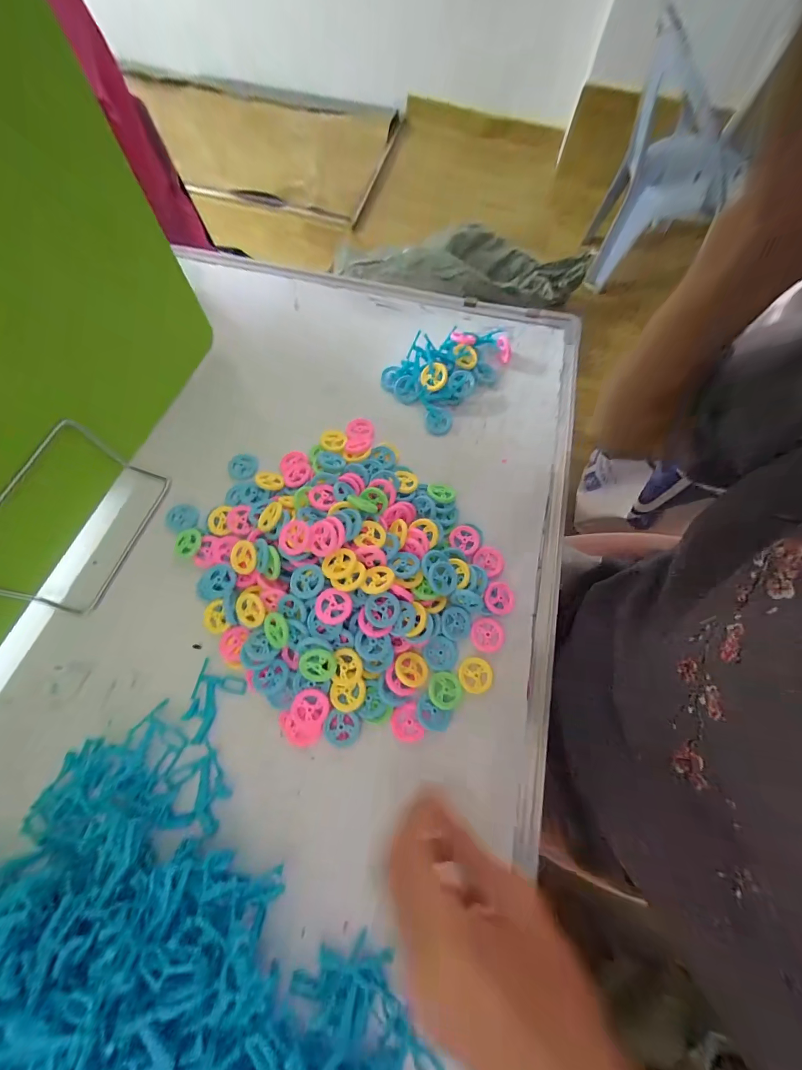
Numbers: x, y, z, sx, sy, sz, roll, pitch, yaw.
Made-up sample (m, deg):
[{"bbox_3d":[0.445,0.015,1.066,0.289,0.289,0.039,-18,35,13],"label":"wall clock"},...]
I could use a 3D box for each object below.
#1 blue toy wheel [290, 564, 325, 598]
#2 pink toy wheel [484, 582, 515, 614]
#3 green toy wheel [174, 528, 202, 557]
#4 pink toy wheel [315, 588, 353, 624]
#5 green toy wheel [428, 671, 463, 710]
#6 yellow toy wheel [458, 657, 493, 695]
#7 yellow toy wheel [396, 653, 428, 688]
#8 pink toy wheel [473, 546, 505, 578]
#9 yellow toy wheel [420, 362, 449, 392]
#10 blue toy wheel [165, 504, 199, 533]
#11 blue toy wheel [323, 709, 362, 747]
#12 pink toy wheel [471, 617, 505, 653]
[{"bbox_3d":[-0.079,0.039,0.308,0.028,0.005,0.030,0,69,0],"label":"blue toy wheel"},{"bbox_3d":[0.091,0.058,0.336,0.028,0.008,0.028,0,69,0],"label":"pink toy wheel"},{"bbox_3d":[-0.204,0.007,0.352,0.025,0.007,0.027,0,69,0],"label":"green toy wheel"},{"bbox_3d":[-0.054,0.058,0.296,0.029,0.004,0.028,0,69,0],"label":"pink toy wheel"},{"bbox_3d":[0.038,0.131,0.310,0.029,0.004,0.029,0,69,0],"label":"green toy wheel"},{"bbox_3d":[0.065,0.121,0.318,0.029,0.004,0.029,6,70,3],"label":"yellow toy wheel"},{"bbox_3d":[0.010,0.115,0.313,0.029,0.004,0.029,12,50,-15],"label":"yellow toy wheel"},{"bbox_3d":[0.086,0.024,0.354,0.030,0.008,0.026,38,74,13],"label":"pink toy wheel"},{"bbox_3d":[0.037,-0.176,0.408,0.030,0.010,0.028,1,93,16],"label":"yellow toy wheel"},{"bbox_3d":[-0.218,-0.017,0.365,0.033,0.004,0.030,0,69,0],"label":"blue toy wheel"},{"bbox_3d":[-0.048,0.157,0.297,0.030,0.012,0.028,0,69,0],"label":"blue toy wheel"},{"bbox_3d":[0.078,0.090,0.331,0.029,0.007,0.029,0,69,0],"label":"pink toy wheel"}]

